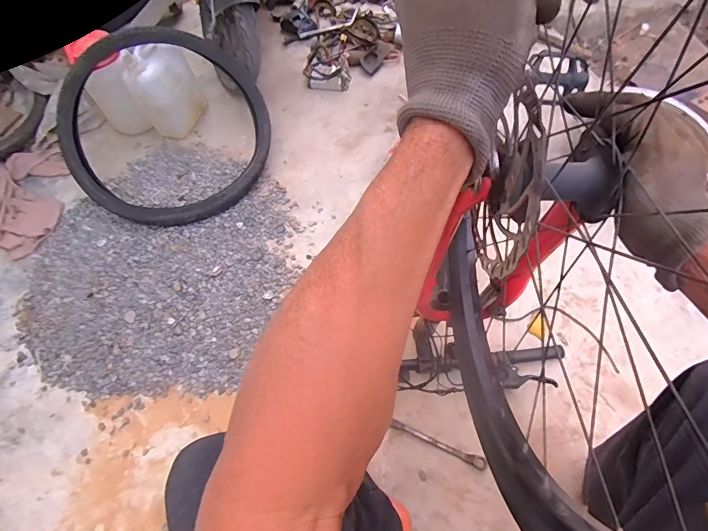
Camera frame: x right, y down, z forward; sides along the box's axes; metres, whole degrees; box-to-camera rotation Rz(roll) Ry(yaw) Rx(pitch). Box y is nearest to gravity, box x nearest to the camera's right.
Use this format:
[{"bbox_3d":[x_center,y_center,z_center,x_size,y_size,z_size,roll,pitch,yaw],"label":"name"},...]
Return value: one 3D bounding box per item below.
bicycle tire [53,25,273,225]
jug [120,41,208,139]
[{"bbox_3d":[-0.541,-0.409,1.166,0.576,0.056,0.577,1,85,-12],"label":"bicycle tire"},{"bbox_3d":[-0.602,-0.579,1.278,0.127,0.262,0.200,15,64,11],"label":"jug"}]

